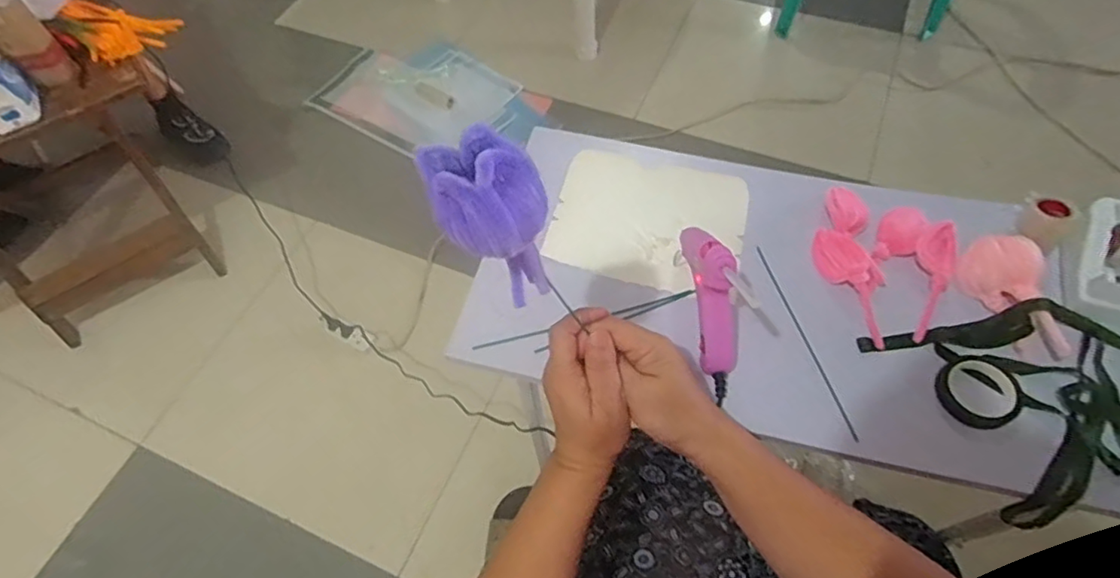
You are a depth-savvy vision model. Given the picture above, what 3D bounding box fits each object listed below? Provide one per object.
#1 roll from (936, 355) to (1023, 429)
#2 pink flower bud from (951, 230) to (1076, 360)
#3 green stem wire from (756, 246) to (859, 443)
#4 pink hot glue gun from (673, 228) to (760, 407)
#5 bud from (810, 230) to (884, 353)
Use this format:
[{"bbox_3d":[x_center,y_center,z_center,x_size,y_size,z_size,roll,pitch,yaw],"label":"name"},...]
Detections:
[{"bbox_3d":[0.328,0.079,0.469,0.057,0.011,0.057,-1,59,2],"label":"roll"},{"bbox_3d":[0.375,0.002,0.498,0.057,0.037,0.114,1,59,3],"label":"pink flower bud"},{"bbox_3d":[0.210,0.040,0.515,0.004,0.004,0.188,-13,61,-5],"label":"green stem wire"},{"bbox_3d":[0.123,-0.003,0.471,0.024,0.112,0.142,-7,59,-1],"label":"pink hot glue gun"},{"bbox_3d":[0.265,-0.009,0.526,0.042,0.020,0.114,-22,61,-10],"label":"bud"}]

